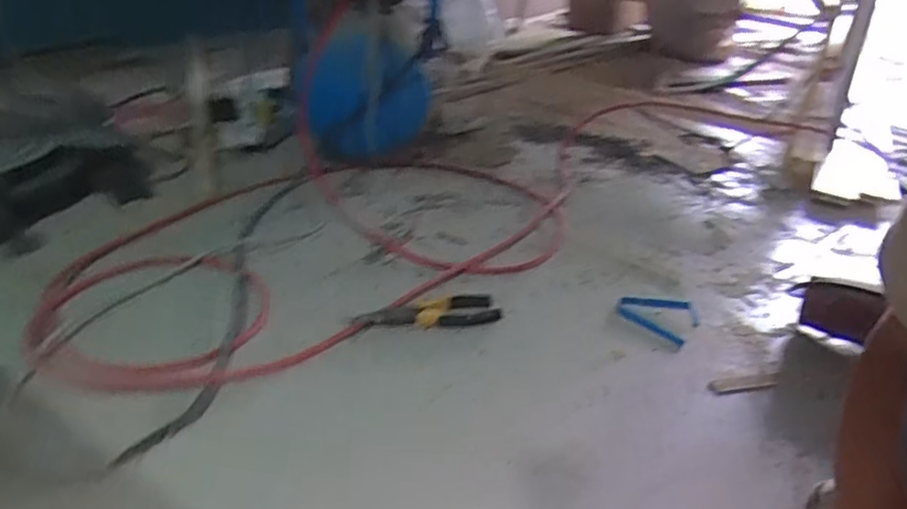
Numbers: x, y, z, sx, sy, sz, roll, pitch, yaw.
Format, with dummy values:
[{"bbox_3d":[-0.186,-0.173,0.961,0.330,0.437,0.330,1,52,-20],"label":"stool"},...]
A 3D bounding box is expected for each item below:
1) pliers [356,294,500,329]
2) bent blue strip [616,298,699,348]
[{"bbox_3d":[-0.032,0.070,0.745,0.181,0.016,0.048,-2,32,-14],"label":"pliers"},{"bbox_3d":[0.279,0.081,0.809,0.101,0.008,0.105,27,36,30],"label":"bent blue strip"}]

